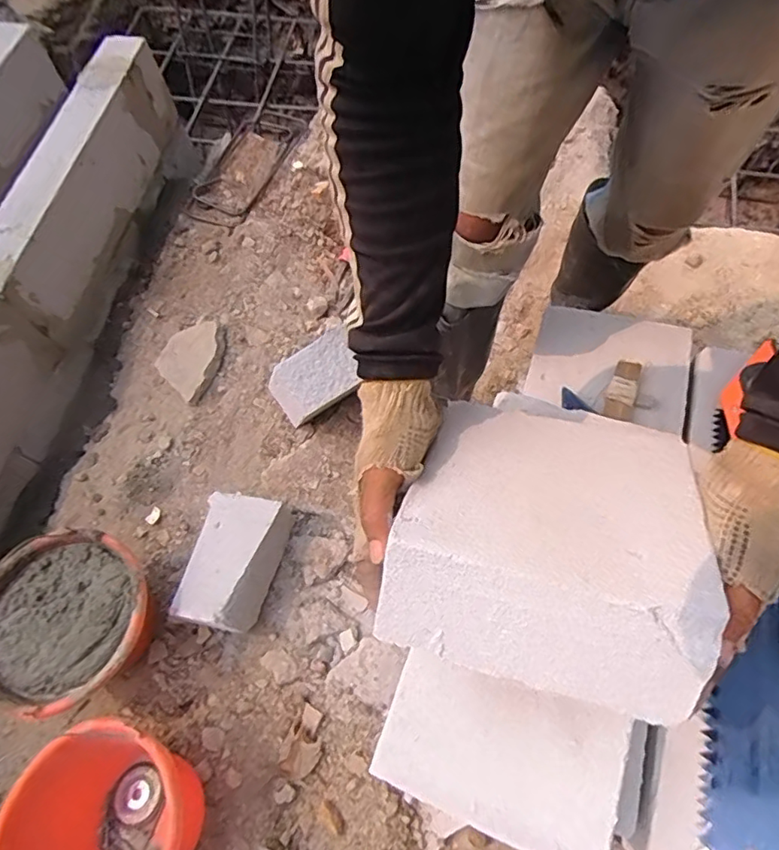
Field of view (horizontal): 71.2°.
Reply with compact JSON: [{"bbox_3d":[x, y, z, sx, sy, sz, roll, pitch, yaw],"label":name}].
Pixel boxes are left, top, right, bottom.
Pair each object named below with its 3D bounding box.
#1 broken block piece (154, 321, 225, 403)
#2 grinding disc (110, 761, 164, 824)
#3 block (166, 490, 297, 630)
[{"bbox_3d":[-0.399,-0.134,1.101,0.120,0.033,0.174,19,69,8],"label":"broken block piece"},{"bbox_3d":[-0.371,0.543,0.803,0.068,0.010,0.072,0,67,1],"label":"grinding disc"},{"bbox_3d":[-0.248,0.220,0.883,0.117,0.117,0.203,13,68,6],"label":"block"}]

